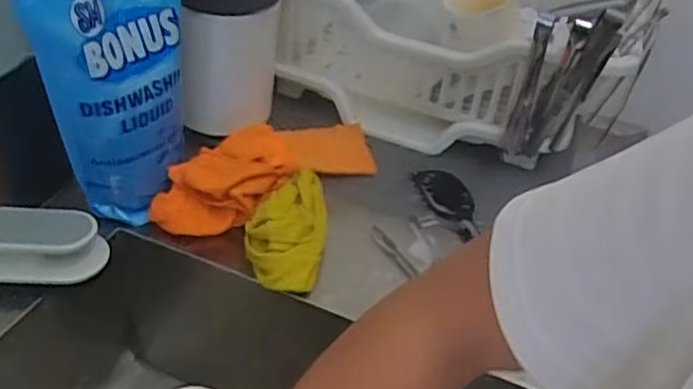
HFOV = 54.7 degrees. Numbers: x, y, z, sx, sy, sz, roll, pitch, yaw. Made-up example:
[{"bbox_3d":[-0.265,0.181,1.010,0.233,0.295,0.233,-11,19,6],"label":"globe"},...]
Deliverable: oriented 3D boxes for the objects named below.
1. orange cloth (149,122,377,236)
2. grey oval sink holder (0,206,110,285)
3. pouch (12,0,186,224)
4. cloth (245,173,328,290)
[{"bbox_3d":[-0.072,-0.035,0.698,0.269,0.068,0.085,-25,49,-36],"label":"orange cloth"},{"bbox_3d":[-0.261,0.042,0.557,0.107,0.045,0.051,1,38,-10],"label":"grey oval sink holder"},{"bbox_3d":[-0.190,-0.083,0.572,0.137,0.239,0.046,-27,50,-37],"label":"pouch"},{"bbox_3d":[-0.055,0.026,0.641,0.073,0.050,0.153,7,37,-1],"label":"cloth"}]

